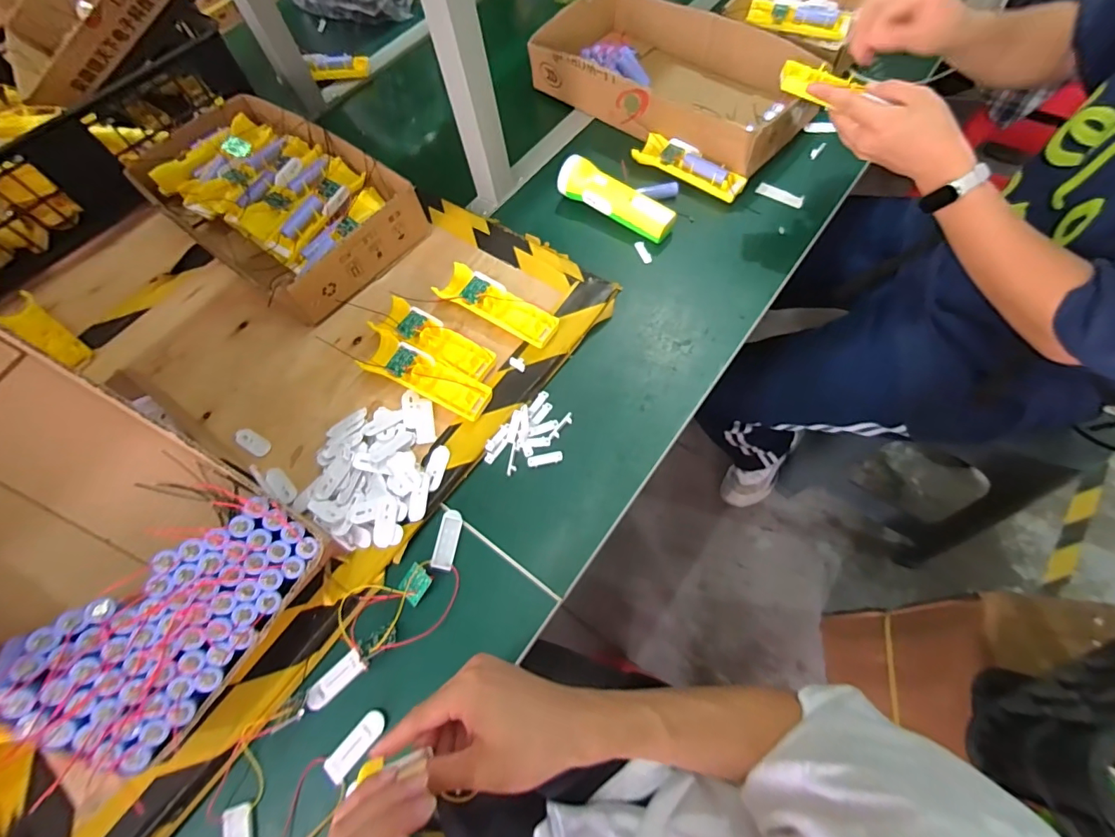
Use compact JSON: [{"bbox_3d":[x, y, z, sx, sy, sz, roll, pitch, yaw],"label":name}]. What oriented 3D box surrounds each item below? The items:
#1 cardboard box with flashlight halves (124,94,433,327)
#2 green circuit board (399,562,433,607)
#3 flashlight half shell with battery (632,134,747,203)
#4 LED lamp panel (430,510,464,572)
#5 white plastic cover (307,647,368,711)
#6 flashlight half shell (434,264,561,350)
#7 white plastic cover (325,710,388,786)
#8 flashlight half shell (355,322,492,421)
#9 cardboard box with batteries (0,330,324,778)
[{"bbox_3d":[-0.400,-0.317,0.655,0.433,0.073,0.220,36,73,20],"label":"cardboard box with flashlight halves"},{"bbox_3d":[-0.139,0.161,0.453,0.025,0.007,0.034,39,81,-18],"label":"green circuit board"},{"bbox_3d":[0.185,-0.353,0.658,0.160,0.027,0.050,34,72,19],"label":"flashlight half shell with battery"},{"bbox_3d":[-0.111,0.123,0.475,0.020,0.010,0.058,7,65,9],"label":"LED lamp panel"},{"bbox_3d":[-0.204,0.240,0.430,0.058,0.005,0.021,-40,67,-13],"label":"white plastic cover"},{"bbox_3d":[-0.074,-0.136,0.574,0.159,0.028,0.054,30,71,18],"label":"flashlight half shell"},{"bbox_3d":[-0.176,0.284,0.408,0.022,0.007,0.056,33,72,19],"label":"white plastic cover"},{"bbox_3d":[-0.153,-0.049,0.536,0.166,0.030,0.049,25,69,16],"label":"flashlight half shell"},{"bbox_3d":[-0.429,0.078,0.373,0.420,0.116,0.219,32,71,-6],"label":"cardboard box with batteries"}]

